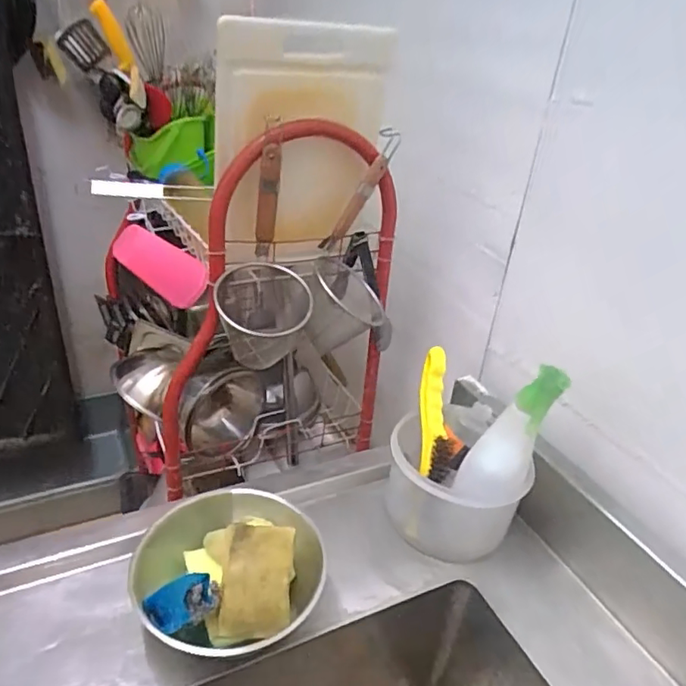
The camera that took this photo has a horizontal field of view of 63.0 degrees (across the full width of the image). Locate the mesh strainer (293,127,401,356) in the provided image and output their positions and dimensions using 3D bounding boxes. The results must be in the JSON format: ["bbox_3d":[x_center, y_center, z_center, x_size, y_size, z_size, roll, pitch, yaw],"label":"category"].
[{"bbox_3d":[0.003,-0.123,0.813,0.130,0.298,0.138,5,30,-2],"label":"mesh strainer"}]

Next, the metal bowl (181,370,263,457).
[{"bbox_3d":[-0.208,0.122,0.971,0.139,0.133,0.089,0,31,-10],"label":"metal bowl"}]

